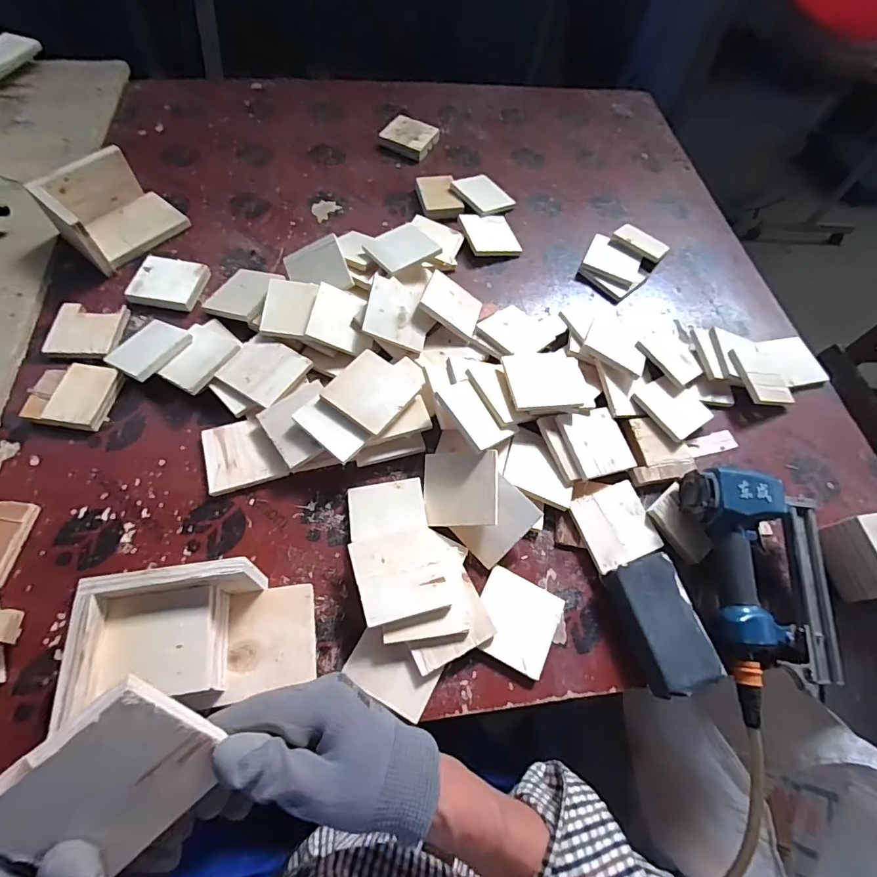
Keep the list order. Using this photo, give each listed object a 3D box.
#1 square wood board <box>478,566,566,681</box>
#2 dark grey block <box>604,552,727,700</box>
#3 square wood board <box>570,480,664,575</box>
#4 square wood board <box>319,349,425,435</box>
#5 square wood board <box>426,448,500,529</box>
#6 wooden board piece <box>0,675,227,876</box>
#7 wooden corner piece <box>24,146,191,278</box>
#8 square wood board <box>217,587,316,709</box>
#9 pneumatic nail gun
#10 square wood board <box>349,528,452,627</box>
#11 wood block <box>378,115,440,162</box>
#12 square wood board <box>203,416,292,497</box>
[{"bbox_3d":[0.087,0.203,0.524,0.089,0.009,0.092,27,61,7],"label":"square wood board"},{"bbox_3d":[0.248,0.205,0.523,0.079,0.037,0.136,-11,65,-11],"label":"dark grey block"},{"bbox_3d":[0.219,0.107,0.579,0.091,0.014,0.092,-17,65,-17],"label":"square wood board"},{"bbox_3d":[-0.081,-0.060,0.579,0.090,0.012,0.092,34,67,10],"label":"square wood board"},{"bbox_3d":[0.027,0.060,0.556,0.088,0.006,0.086,-5,73,19],"label":"square wood board"},{"bbox_3d":[-0.164,0.177,0.241,0.087,0.091,0.010,-40,33,-11],"label":"wooden board piece"},{"bbox_3d":[-0.498,-0.353,0.718,0.125,0.087,0.159,39,66,14],"label":"wooden corner piece"},{"bbox_3d":[-0.171,0.206,0.482,0.085,0.011,0.099,-2,64,-13],"label":"square wood board"},{"bbox_3d":[0.383,0.166,0.530,0.157,0.084,0.260,-2,63,-7],"label":"pneumatic nail gun"},{"bbox_3d":[-0.041,0.148,0.502,0.089,0.010,0.092,-10,64,-15],"label":"square wood board"},{"bbox_3d":[-0.057,-0.593,0.919,0.097,0.021,0.091,26,61,6],"label":"wood block"},{"bbox_3d":[-0.244,0.017,0.583,0.089,0.015,0.090,-18,65,-13],"label":"square wood board"}]

